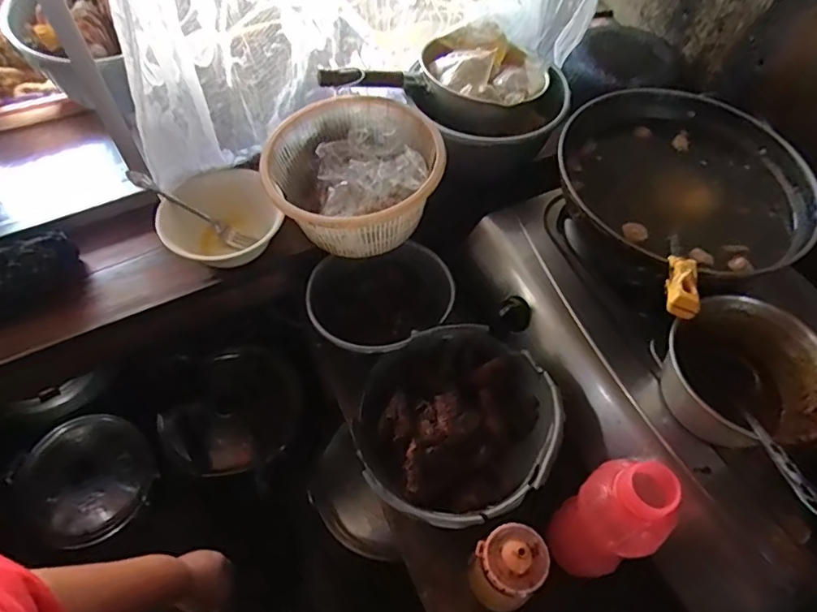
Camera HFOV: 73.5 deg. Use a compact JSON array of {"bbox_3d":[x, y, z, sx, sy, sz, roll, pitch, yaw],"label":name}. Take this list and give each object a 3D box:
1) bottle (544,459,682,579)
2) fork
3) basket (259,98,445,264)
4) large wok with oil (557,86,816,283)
[{"bbox_3d":[0.183,0.201,0.510,0.067,0.174,0.075,-21,61,-15],"label":"bottle"},{"bbox_3d":[-0.282,-0.122,0.707,0.172,0.021,0.025,32,59,-11],"label":"fork"},{"bbox_3d":[-0.073,-0.167,0.714,0.210,0.110,0.214,1,58,-2],"label":"basket"},{"bbox_3d":[0.332,-0.153,0.696,0.291,0.108,0.249,11,58,5],"label":"large wok with oil"}]

